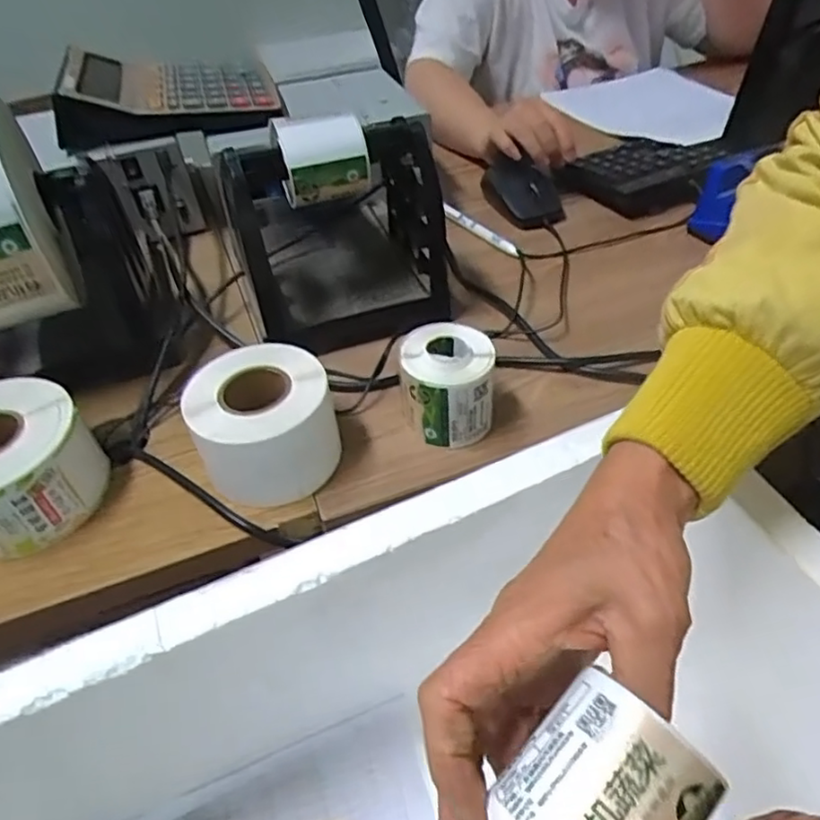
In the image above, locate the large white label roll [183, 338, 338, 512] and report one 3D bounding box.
[{"bbox_3d":[-0.091,0.007,0.413,0.083,0.067,0.077,-1,45,1],"label":"large white label roll"}]

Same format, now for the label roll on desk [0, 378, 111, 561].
[{"bbox_3d":[-0.246,0.034,0.397,0.089,0.070,0.094,-2,45,2],"label":"label roll on desk"}]

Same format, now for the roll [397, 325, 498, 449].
[{"bbox_3d":[0.023,-0.015,0.431,0.058,0.062,0.056,-2,45,2],"label":"roll"}]

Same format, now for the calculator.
[{"bbox_3d":[-0.216,-0.289,0.586,0.195,0.053,0.123,-18,46,-13],"label":"calculator"}]

